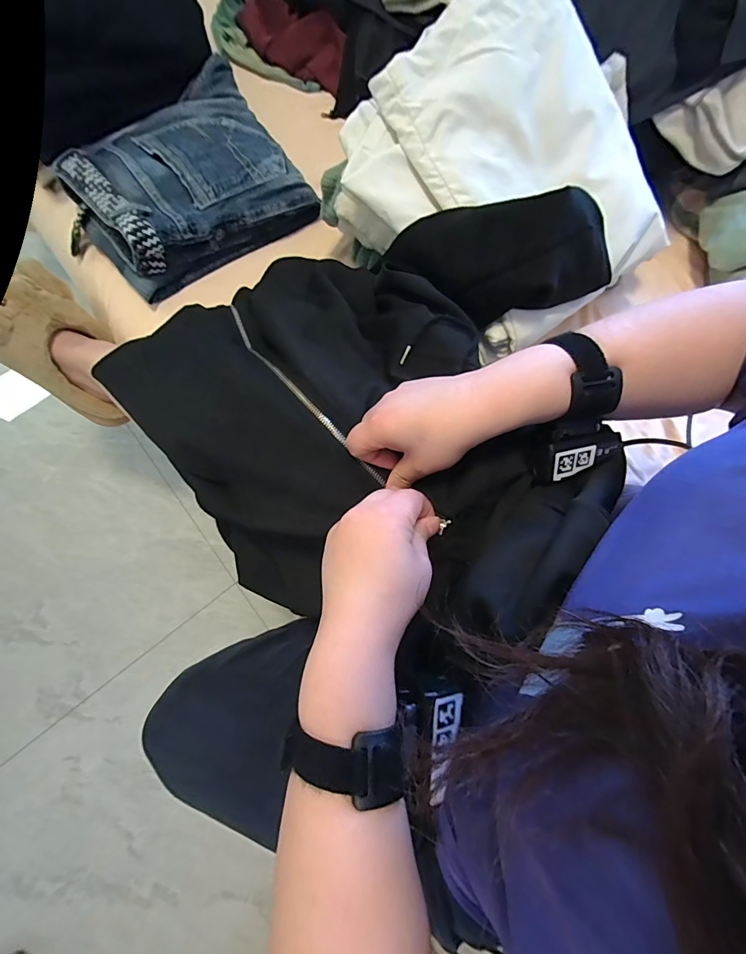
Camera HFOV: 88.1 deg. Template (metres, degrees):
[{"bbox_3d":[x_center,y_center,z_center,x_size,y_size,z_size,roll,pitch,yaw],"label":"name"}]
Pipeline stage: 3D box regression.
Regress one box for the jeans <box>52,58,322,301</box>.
[{"bbox_3d":[-0.292,-0.445,0.582,0.327,0.090,0.264,-33,78,-8],"label":"jeans"}]

